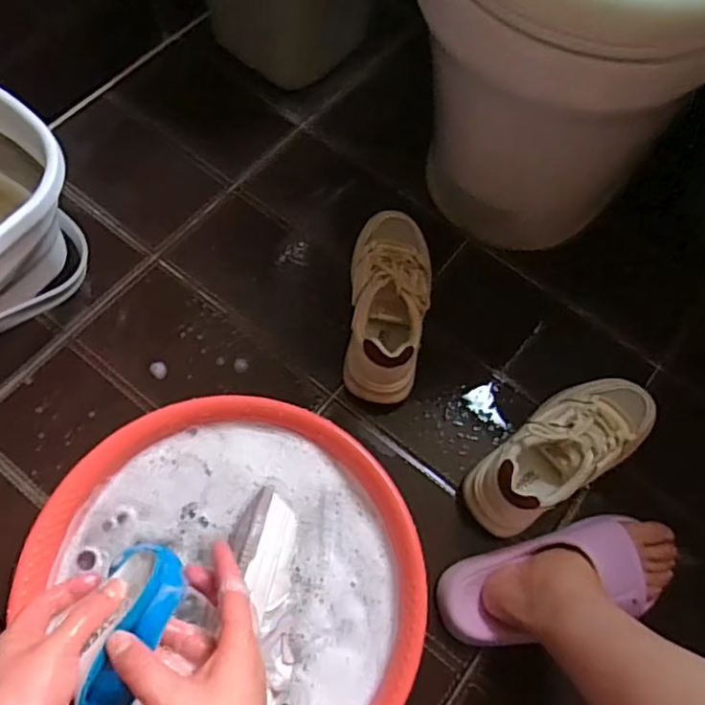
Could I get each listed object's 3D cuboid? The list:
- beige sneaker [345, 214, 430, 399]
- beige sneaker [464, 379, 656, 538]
[{"bbox_3d":[0.044,-0.069,0.778,0.094,0.111,0.246,9,65,1],"label":"beige sneaker"},{"bbox_3d":[0.241,0.099,0.710,0.245,0.083,0.096,-30,70,-16],"label":"beige sneaker"}]

